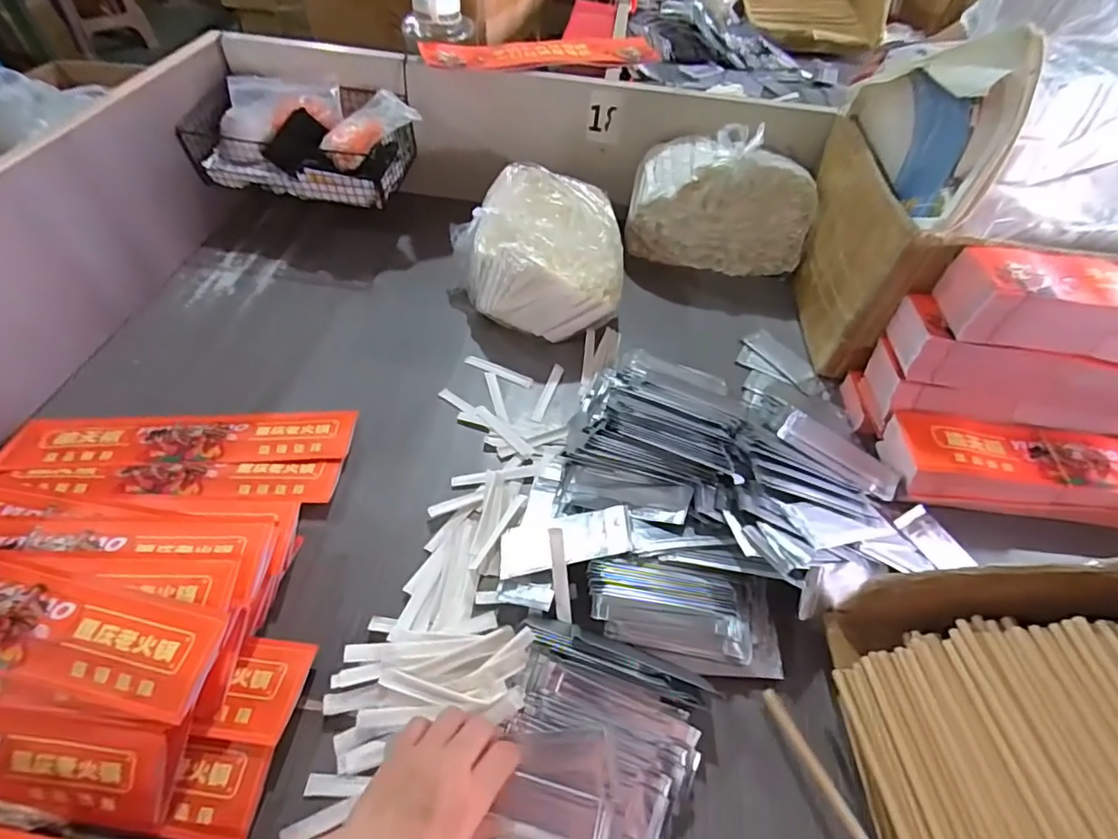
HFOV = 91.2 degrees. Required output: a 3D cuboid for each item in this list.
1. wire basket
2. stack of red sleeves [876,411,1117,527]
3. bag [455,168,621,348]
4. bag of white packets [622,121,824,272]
[{"bbox_3d":[-0.348,-0.400,0.772,0.292,0.102,0.156,11,53,4],"label":"wire basket"},{"bbox_3d":[0.536,0.055,0.590,0.341,0.048,0.106,6,53,1],"label":"stack of red sleeves"},{"bbox_3d":[-0.028,-0.232,0.744,0.223,0.118,0.253,5,53,0],"label":"bag"},{"bbox_3d":[0.234,-0.315,0.799,0.253,0.172,0.096,9,53,3],"label":"bag of white packets"}]

